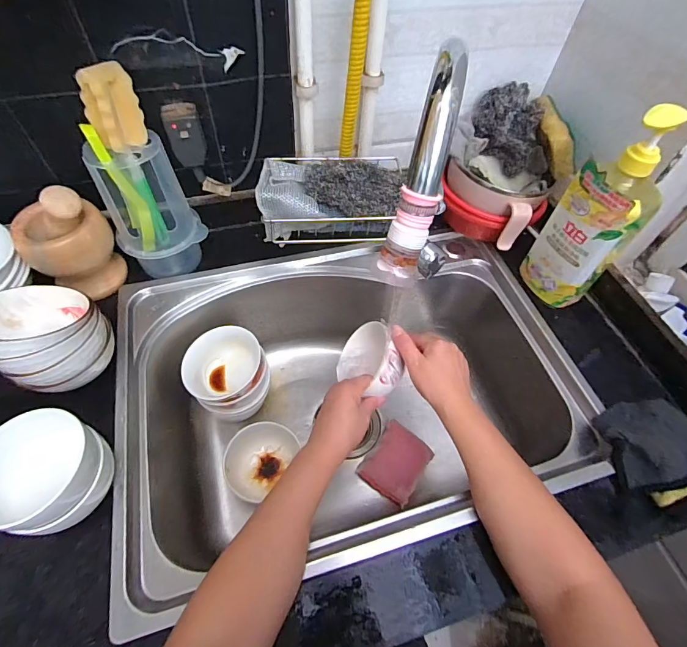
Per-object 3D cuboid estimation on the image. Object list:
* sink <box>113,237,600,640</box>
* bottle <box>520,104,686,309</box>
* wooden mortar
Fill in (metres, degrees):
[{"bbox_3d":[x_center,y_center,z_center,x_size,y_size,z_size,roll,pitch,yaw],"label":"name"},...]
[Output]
[{"bbox_3d":[0.002,0.103,0.602,0.569,0.224,0.431,-12,58,-11],"label":"sink"},{"bbox_3d":[0.319,-0.130,0.492,0.054,0.258,0.096,-29,63,-20],"label":"bottle"},{"bbox_3d":[-0.363,-0.111,0.508,0.106,0.151,0.097,-37,66,-24],"label":"wooden mortar"}]

